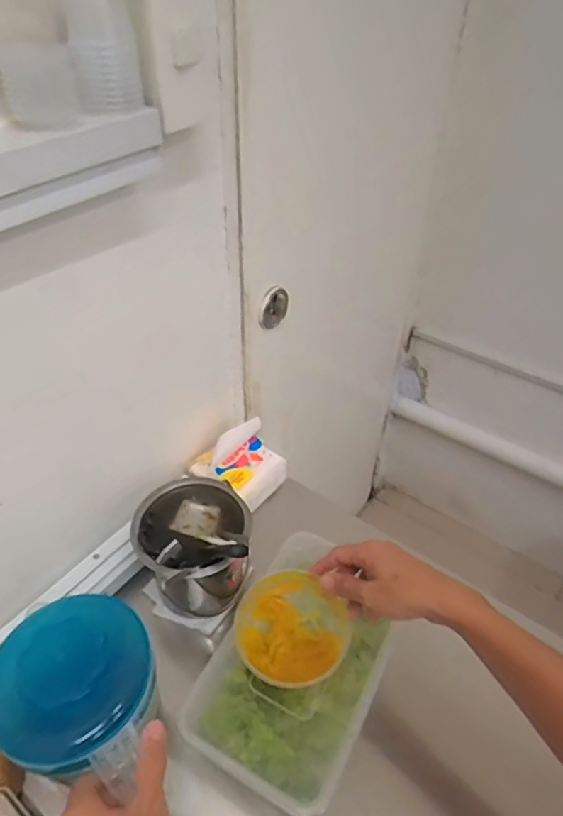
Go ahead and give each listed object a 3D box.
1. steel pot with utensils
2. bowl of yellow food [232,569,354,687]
[{"bbox_3d":[-0.103,0.165,0.645,0.122,0.115,0.121,2,42,-2],"label":"steel pot with utensils"},{"bbox_3d":[0.005,0.226,0.550,0.113,0.037,0.106,2,42,-2],"label":"bowl of yellow food"}]

